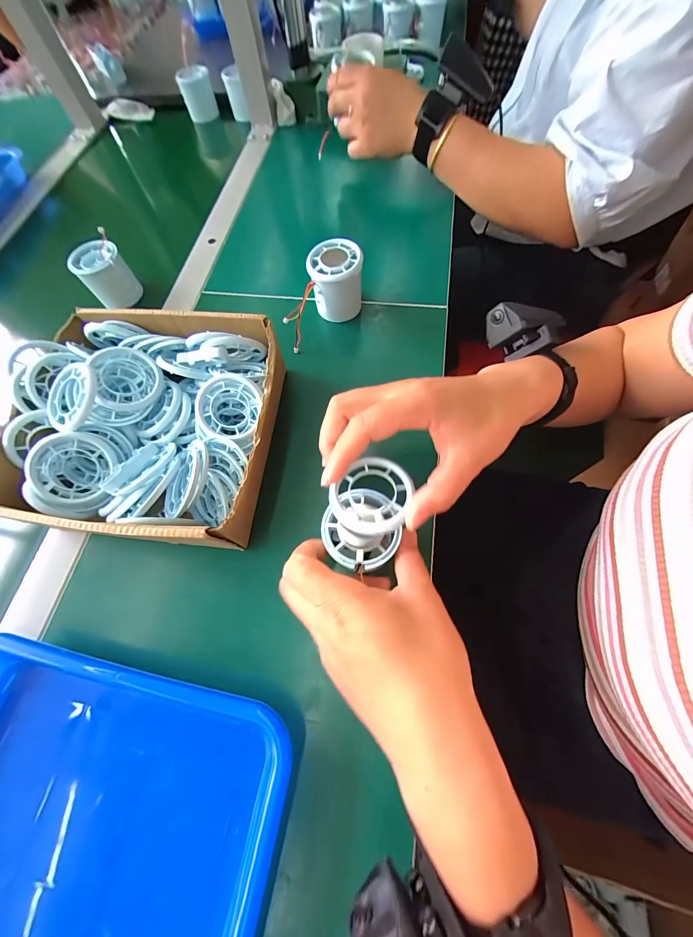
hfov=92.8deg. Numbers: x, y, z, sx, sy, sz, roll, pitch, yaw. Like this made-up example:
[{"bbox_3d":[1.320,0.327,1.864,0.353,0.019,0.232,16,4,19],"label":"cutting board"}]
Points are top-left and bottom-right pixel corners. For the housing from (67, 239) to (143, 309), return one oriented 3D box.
[{"bbox_3d":[-0.290,-0.234,0.399,0.052,0.054,0.052,-35,68,-8],"label":"housing"}]

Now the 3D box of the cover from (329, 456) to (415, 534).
[{"bbox_3d":[0.017,0.017,0.223,0.052,0.010,0.056,19,69,11],"label":"cover"}]

